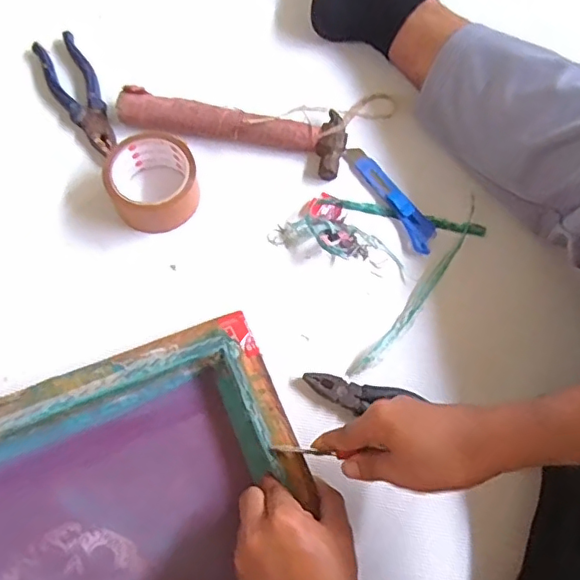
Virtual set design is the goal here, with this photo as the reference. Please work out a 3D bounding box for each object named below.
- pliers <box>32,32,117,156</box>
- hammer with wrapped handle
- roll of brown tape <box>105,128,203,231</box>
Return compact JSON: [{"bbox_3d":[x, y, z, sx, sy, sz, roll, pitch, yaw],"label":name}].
[{"bbox_3d":[-0.245,-0.232,0.660,0.050,0.020,0.177,-29,73,-12],"label":"pliers"},{"bbox_3d":[-0.063,-0.195,0.649,0.258,0.040,0.077,15,69,4],"label":"hammer with wrapped handle"},{"bbox_3d":[-0.147,-0.112,0.603,0.098,0.051,0.104,-33,74,-13],"label":"roll of brown tape"}]

